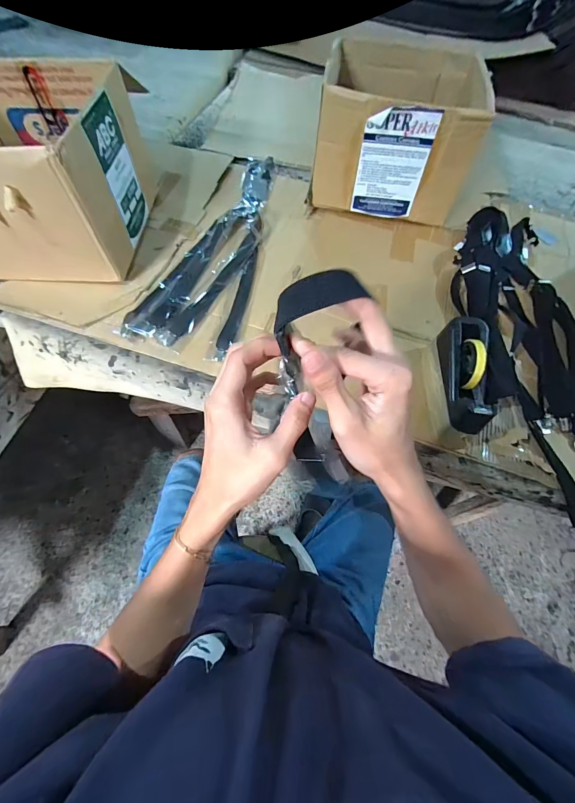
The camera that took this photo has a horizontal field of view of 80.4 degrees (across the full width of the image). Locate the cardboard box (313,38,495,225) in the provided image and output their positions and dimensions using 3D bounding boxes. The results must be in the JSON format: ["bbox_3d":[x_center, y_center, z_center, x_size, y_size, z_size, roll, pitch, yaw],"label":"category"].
[{"bbox_3d":[0.259,-0.653,0.823,0.324,0.240,0.367,12,63,4],"label":"cardboard box"}]

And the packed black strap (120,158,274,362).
[{"bbox_3d":[-0.143,-0.379,0.776,0.191,0.038,0.637,12,63,4],"label":"packed black strap"}]

